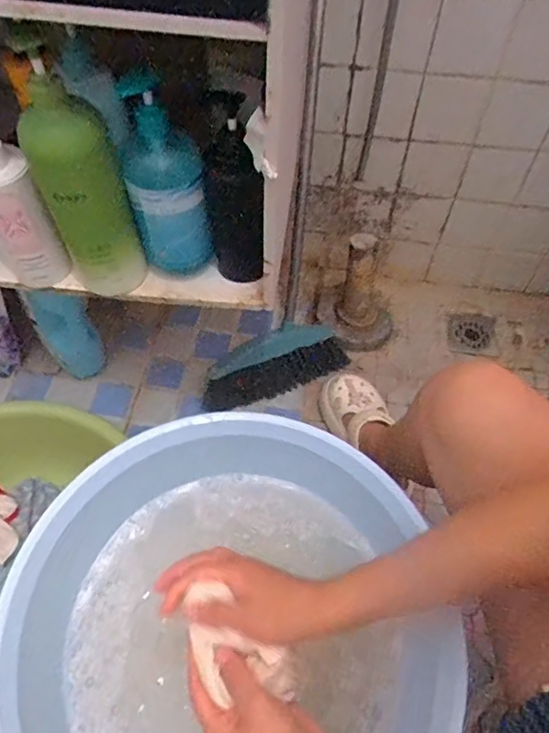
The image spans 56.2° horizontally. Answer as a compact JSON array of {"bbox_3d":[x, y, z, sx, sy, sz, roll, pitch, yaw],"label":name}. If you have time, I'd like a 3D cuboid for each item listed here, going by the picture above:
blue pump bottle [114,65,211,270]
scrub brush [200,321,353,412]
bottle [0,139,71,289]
[{"bbox_3d":[-0.109,-0.185,0.524,0.076,0.209,0.047,-5,45,-4],"label":"blue pump bottle"},{"bbox_3d":[0.001,0.003,0.909,0.278,0.064,0.090,-26,60,-18],"label":"scrub brush"},{"bbox_3d":[-0.268,-0.159,0.528,0.058,0.192,0.051,-28,61,-19],"label":"bottle"}]

